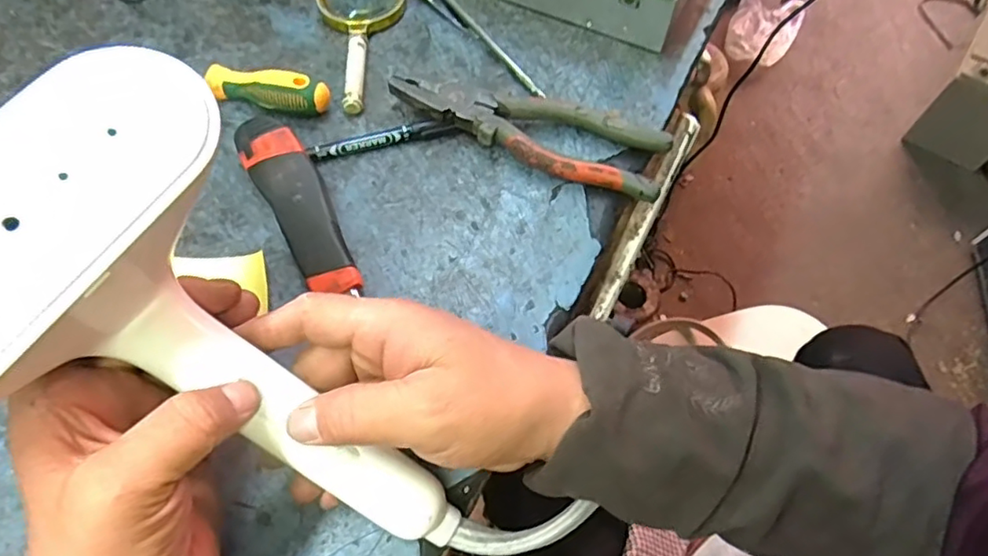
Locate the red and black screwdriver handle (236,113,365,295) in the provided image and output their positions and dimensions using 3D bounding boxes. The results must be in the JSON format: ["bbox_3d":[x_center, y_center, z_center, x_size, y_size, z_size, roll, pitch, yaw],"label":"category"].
[{"bbox_3d":[-0.123,-0.046,0.388,0.037,0.027,0.141,-29,67,-14],"label":"red and black screwdriver handle"}]

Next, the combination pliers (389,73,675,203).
[{"bbox_3d":[0.020,-0.097,0.413,0.187,0.025,0.052,15,64,7],"label":"combination pliers"}]

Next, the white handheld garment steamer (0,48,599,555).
[{"bbox_3d":[-0.094,0.063,0.268,0.304,0.056,0.157,47,64,-27],"label":"white handheld garment steamer"}]

